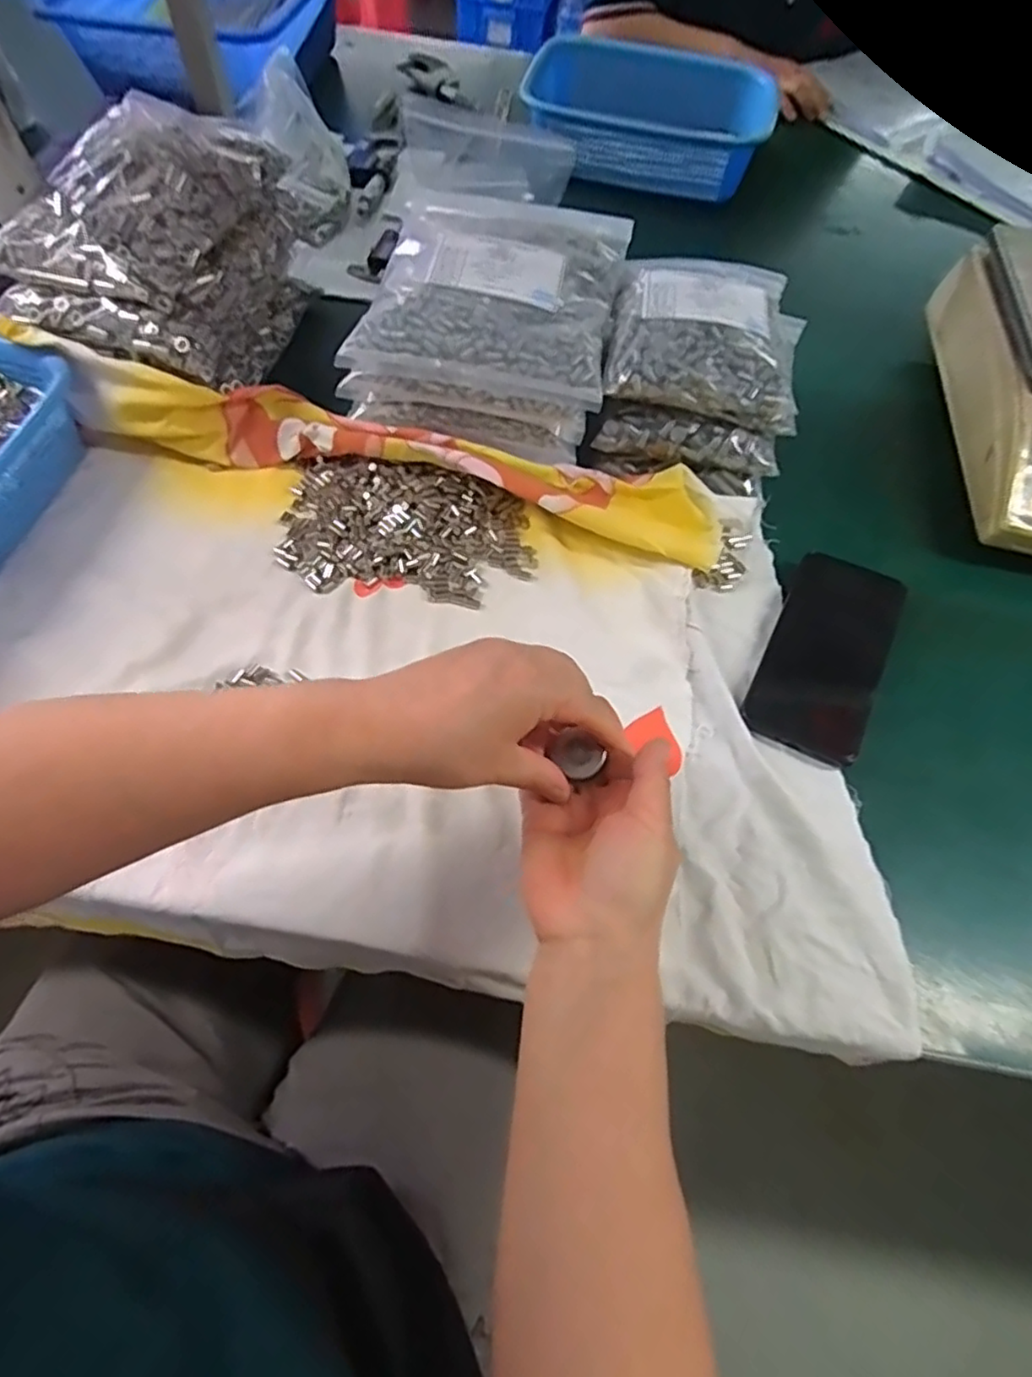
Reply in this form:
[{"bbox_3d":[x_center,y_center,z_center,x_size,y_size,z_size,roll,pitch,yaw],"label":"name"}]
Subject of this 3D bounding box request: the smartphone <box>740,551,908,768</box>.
[{"bbox_3d":[0.215,-0.025,0.457,0.074,0.010,0.154,23,69,17],"label":"smartphone"}]

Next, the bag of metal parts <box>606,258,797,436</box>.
[{"bbox_3d":[0.150,-0.282,0.518,0.147,0.038,0.168,10,62,3],"label":"bag of metal parts"}]

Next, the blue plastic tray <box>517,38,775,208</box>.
[{"bbox_3d":[0.159,-0.697,0.803,0.286,0.063,0.212,17,63,7],"label":"blue plastic tray"}]

